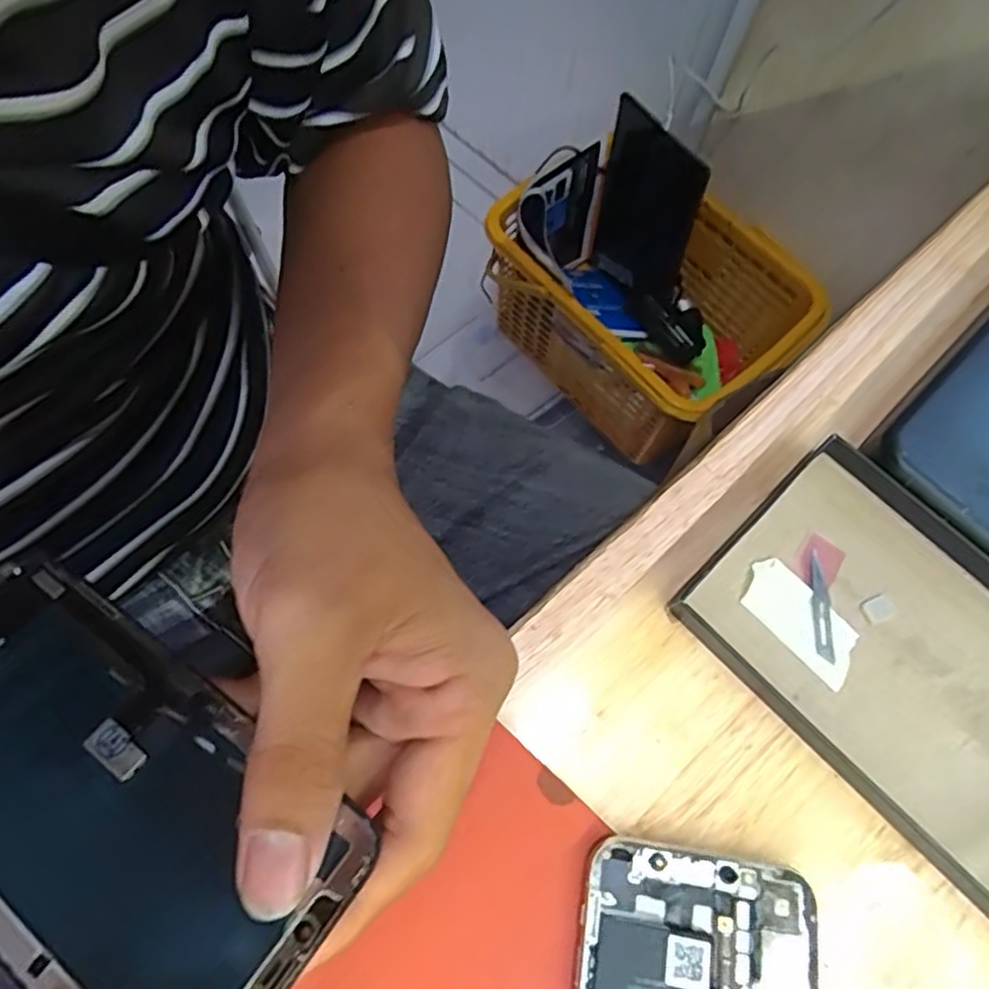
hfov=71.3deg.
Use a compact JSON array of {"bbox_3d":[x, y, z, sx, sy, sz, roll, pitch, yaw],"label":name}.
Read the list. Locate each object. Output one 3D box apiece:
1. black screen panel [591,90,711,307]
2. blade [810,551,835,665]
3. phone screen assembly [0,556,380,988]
[{"bbox_3d":[0.190,-0.353,0.875,0.016,0.242,0.153,-30,63,-17],"label":"black screen panel"},{"bbox_3d":[0.121,0.041,0.254,0.007,0.004,0.040,4,64,-2],"label":"blade"},{"bbox_3d":[-0.100,0.072,0.170,0.138,0.007,0.066,31,67,18],"label":"phone screen assembly"}]

